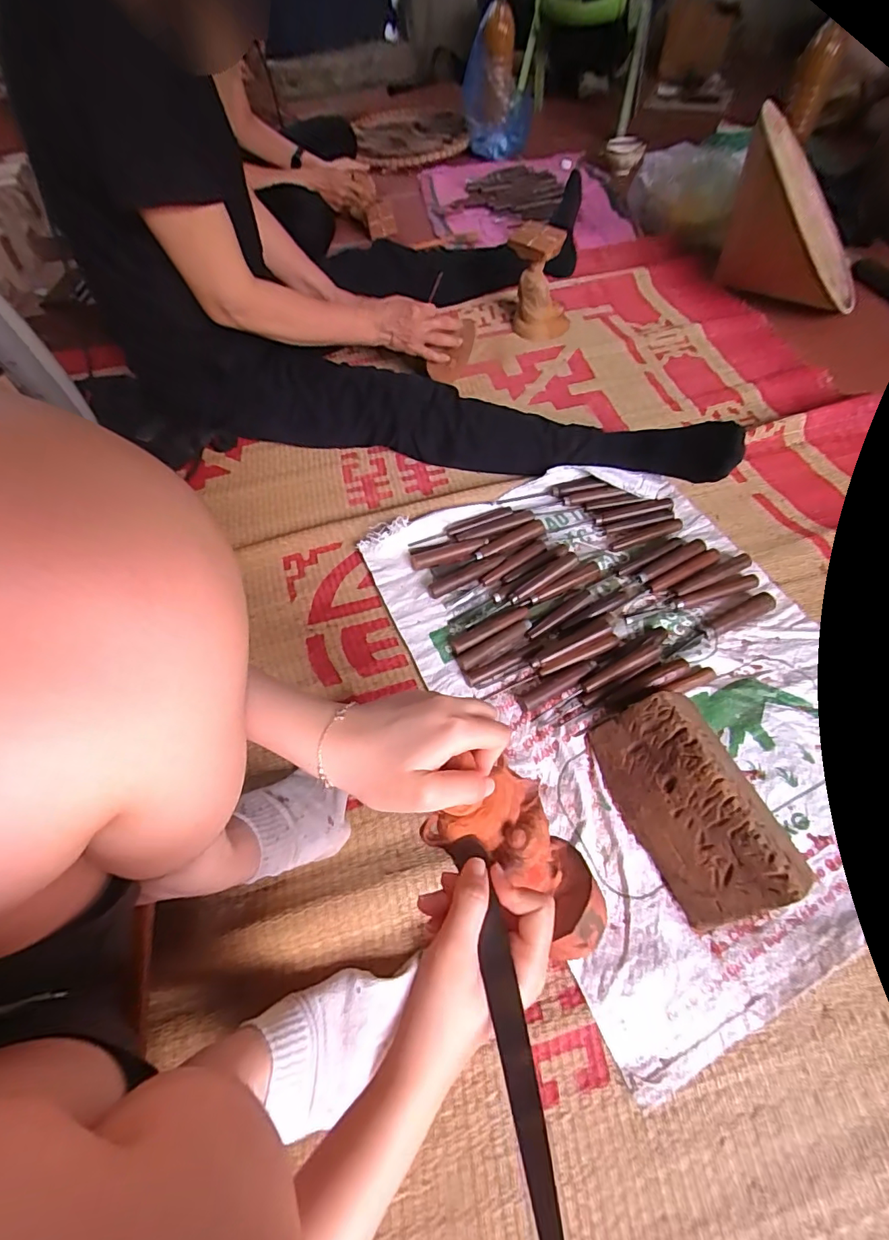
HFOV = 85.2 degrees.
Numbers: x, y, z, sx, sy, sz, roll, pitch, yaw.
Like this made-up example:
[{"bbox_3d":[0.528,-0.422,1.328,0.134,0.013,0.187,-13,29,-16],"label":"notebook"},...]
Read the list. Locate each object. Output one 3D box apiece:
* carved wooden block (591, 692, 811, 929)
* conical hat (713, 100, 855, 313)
[{"bbox_3d":[0.245,0.180,0.485,0.108,0.067,0.203,-22,59,-10],"label":"carved wooden block"},{"bbox_3d":[0.693,-0.808,1.034,0.385,0.178,0.323,39,59,-22],"label":"conical hat"}]

